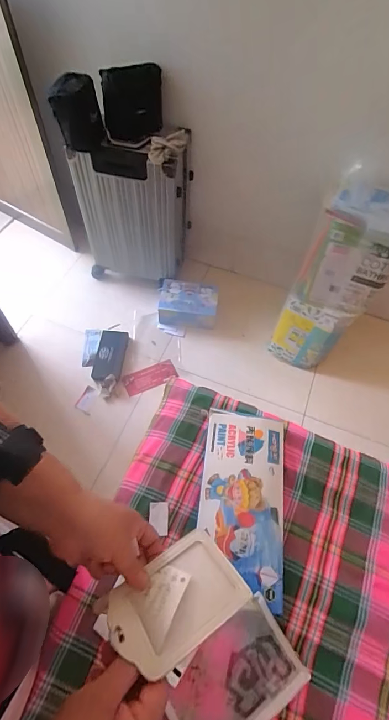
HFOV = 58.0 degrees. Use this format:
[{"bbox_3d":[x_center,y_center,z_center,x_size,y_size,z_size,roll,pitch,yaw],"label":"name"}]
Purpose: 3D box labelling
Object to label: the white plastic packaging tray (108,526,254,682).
[{"bbox_3d":[-0.018,0.234,0.347,0.127,0.008,0.085,-22,40,-32],"label":"white plastic packaging tray"}]

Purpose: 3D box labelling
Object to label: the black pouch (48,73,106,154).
[{"bbox_3d":[-0.347,-0.730,1.049,0.129,0.184,0.060,-12,60,-10],"label":"black pouch"}]

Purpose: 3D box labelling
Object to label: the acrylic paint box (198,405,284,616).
[{"bbox_3d":[0.084,0.236,0.612,0.143,0.021,0.293,7,59,3],"label":"acrylic paint box"}]

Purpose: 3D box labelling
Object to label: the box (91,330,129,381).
[{"bbox_3d":[-0.333,-0.019,1.382,0.110,0.050,0.221,5,59,0],"label":"box"}]

